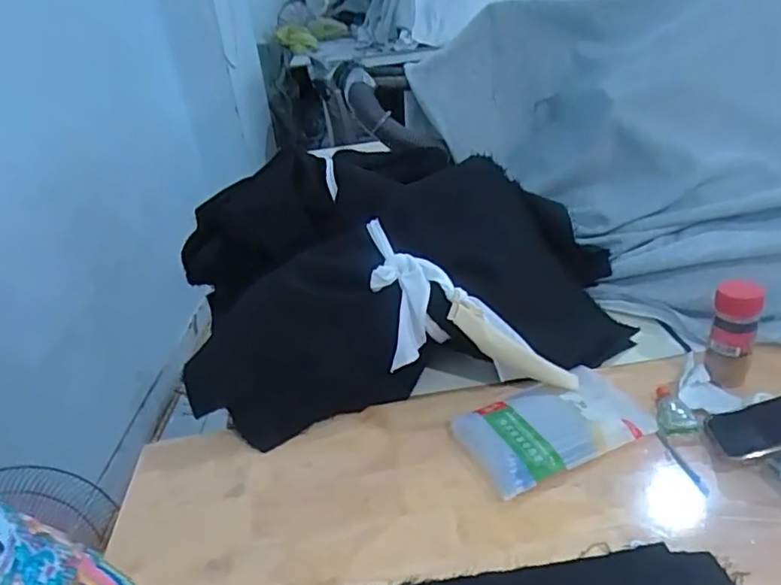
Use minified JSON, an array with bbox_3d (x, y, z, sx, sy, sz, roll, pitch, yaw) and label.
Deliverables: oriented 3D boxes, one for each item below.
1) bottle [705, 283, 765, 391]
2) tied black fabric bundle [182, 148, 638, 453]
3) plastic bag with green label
[{"bbox_3d":[0.341,0.042,0.594,0.039,0.111,0.034,16,36,35],"label":"bottle"},{"bbox_3d":[-0.002,-0.039,0.762,0.540,0.188,0.418,-11,29,-8],"label":"tied black fabric bundle"},{"bbox_3d":[0.156,0.130,0.584,0.174,0.022,0.104,-17,31,-18],"label":"plastic bag with green label"}]

